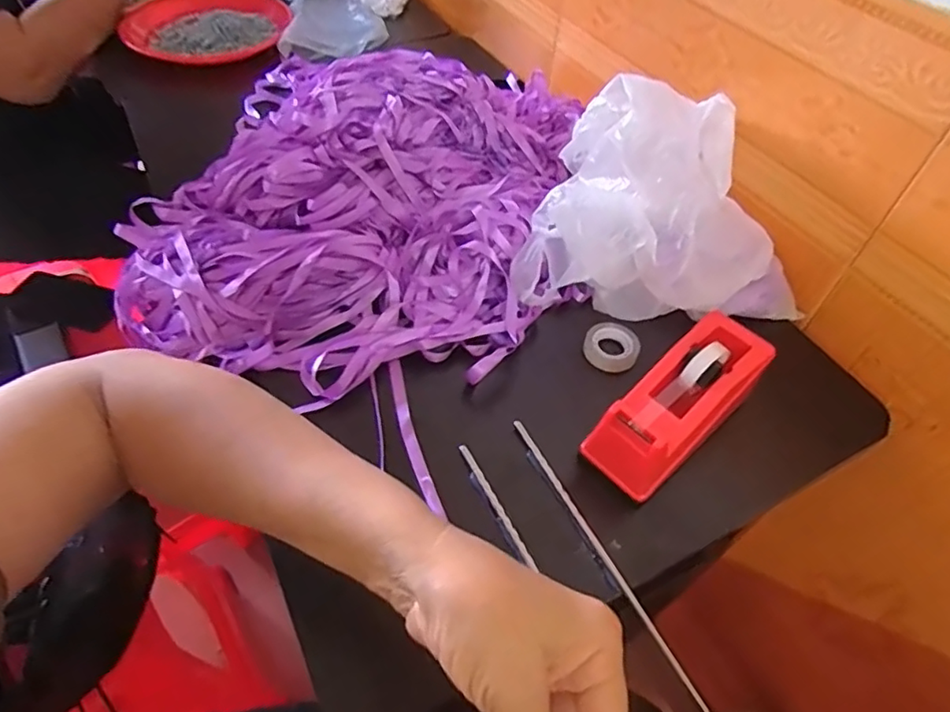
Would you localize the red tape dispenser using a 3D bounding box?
[{"bbox_3d":[0.155,0.037,0.455,0.157,0.077,0.063,-34,60,-27],"label":"red tape dispenser"}]

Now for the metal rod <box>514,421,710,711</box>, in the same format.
[{"bbox_3d":[0.087,0.134,0.415,0.007,0.006,0.221,-21,55,-19],"label":"metal rod"}]

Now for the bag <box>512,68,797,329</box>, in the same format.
[{"bbox_3d":[0.169,-0.105,0.477,0.260,0.182,0.131,4,51,0],"label":"bag"}]

